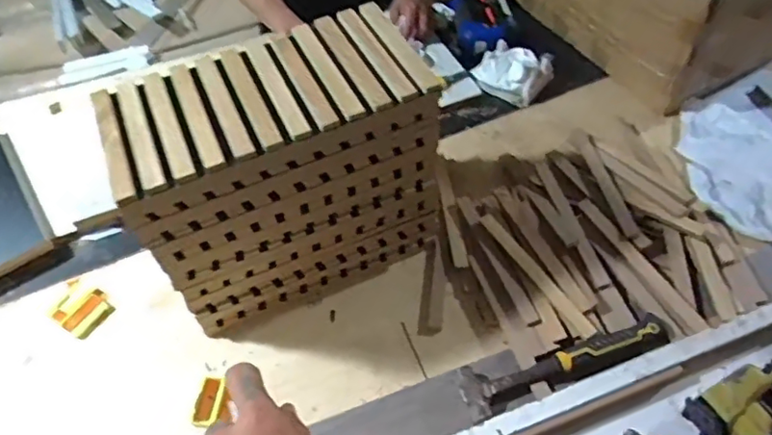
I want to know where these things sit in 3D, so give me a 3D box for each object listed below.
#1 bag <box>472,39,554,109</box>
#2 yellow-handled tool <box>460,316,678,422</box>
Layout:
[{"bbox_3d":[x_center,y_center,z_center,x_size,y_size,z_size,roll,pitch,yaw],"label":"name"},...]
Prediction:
[{"bbox_3d":[0.237,-0.265,1.108,0.125,0.074,0.111,28,59,24],"label":"bag"},{"bbox_3d":[0.230,0.179,0.747,0.281,0.030,0.061,-16,52,-7],"label":"yellow-handled tool"}]

